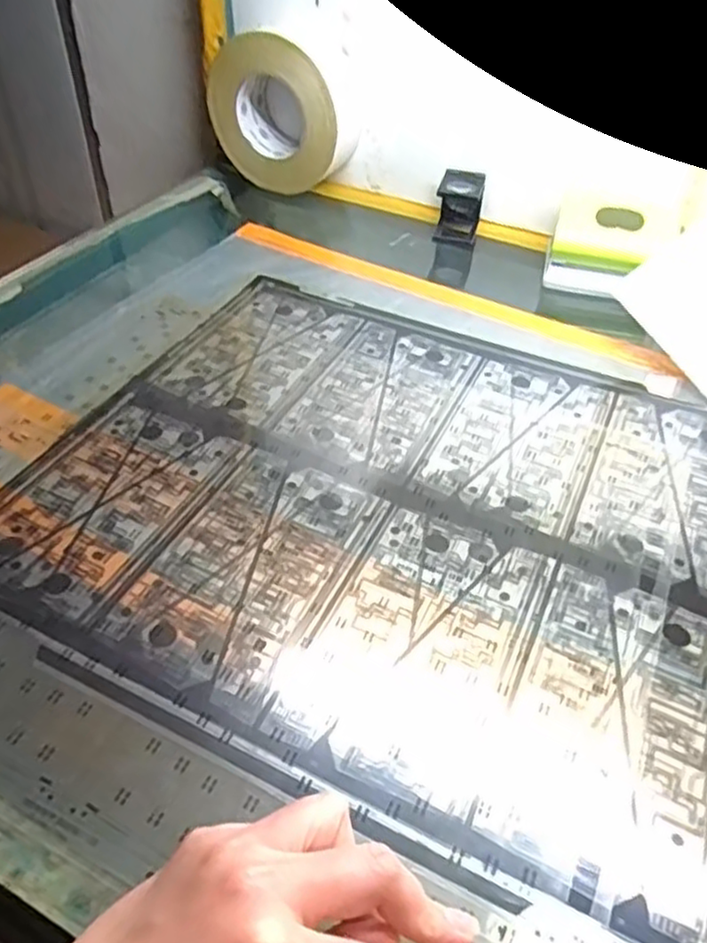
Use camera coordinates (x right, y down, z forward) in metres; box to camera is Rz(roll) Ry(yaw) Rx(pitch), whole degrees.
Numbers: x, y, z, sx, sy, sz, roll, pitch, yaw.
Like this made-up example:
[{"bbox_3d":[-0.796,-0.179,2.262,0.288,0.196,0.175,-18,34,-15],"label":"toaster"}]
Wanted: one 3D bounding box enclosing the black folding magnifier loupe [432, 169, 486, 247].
[{"bbox_3d":[0.098,-0.242,0.643,0.039,0.064,0.032,10,44,8],"label":"black folding magnifier loupe"}]

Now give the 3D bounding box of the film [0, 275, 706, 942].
[{"bbox_3d":[0.028,0.014,0.408,0.401,0.005,0.349,20,47,17],"label":"film"}]

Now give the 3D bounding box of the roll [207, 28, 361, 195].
[{"bbox_3d":[-0.069,-0.347,0.677,0.132,0.133,0.065,20,47,17],"label":"roll"}]

